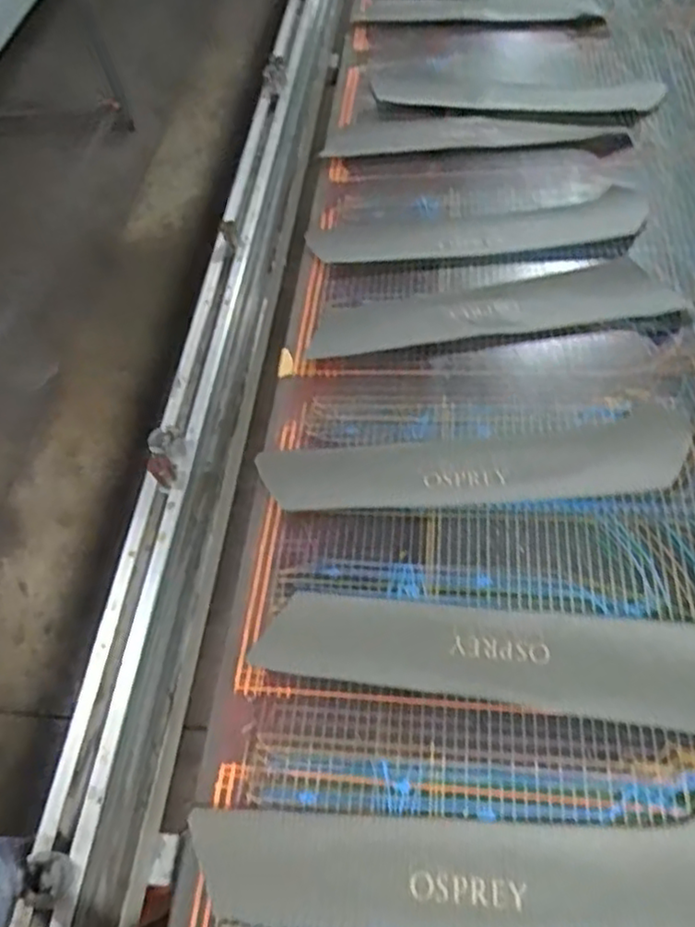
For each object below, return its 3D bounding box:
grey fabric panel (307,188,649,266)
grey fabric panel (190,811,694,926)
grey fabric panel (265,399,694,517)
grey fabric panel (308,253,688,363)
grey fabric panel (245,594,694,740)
[{"bbox_3d":[0.185,-0.328,0.968,0.470,0.013,0.116,-7,54,1],"label":"grey fabric panel"},{"bbox_3d":[0.099,0.320,0.527,0.459,0.048,0.099,-3,56,5],"label":"grey fabric panel"},{"bbox_3d":[0.137,0.002,0.740,0.454,0.012,0.105,-5,54,2],"label":"grey fabric panel"},{"bbox_3d":[0.182,-0.198,0.880,0.452,0.012,0.105,-9,54,-1],"label":"grey fabric panel"},{"bbox_3d":[0.141,0.170,0.626,0.442,0.033,0.110,6,55,10],"label":"grey fabric panel"}]

